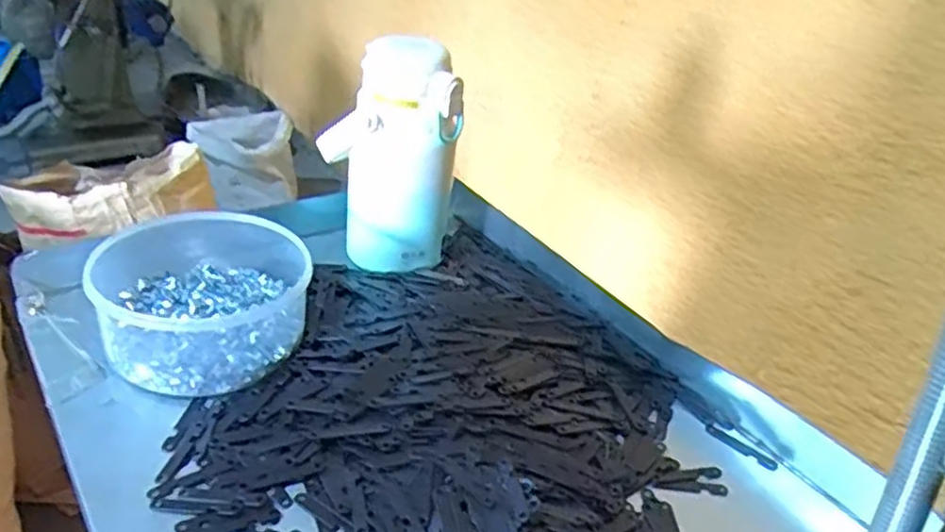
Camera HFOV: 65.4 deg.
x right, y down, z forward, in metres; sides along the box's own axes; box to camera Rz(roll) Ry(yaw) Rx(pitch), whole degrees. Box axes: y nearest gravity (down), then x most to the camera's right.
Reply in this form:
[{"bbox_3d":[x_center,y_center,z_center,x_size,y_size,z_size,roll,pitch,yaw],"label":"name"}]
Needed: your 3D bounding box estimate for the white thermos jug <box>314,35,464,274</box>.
[{"bbox_3d":[-0.069,-0.096,0.628,0.093,0.184,0.082,-14,37,-30],"label":"white thermos jug"}]

